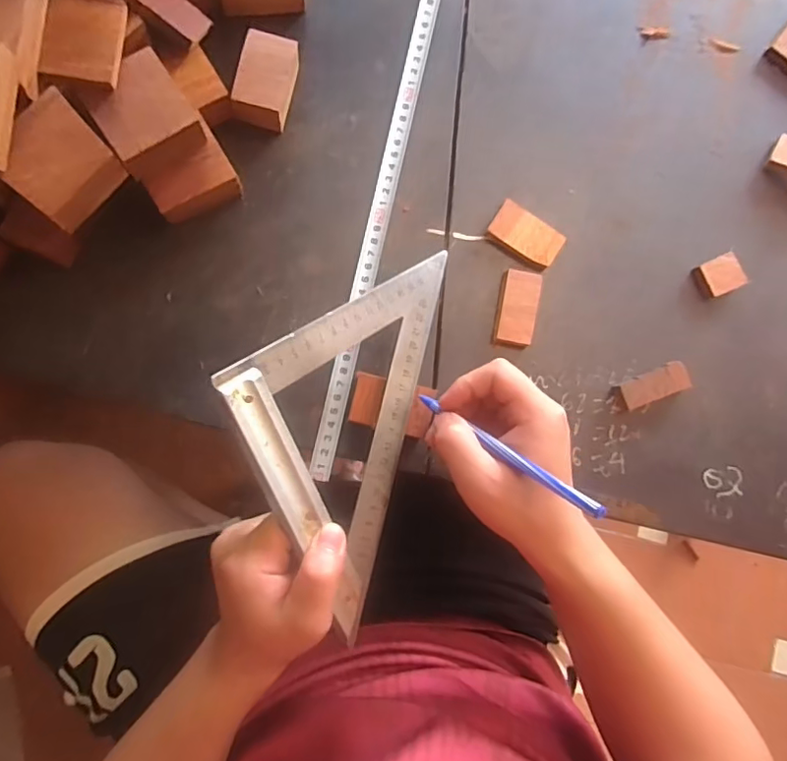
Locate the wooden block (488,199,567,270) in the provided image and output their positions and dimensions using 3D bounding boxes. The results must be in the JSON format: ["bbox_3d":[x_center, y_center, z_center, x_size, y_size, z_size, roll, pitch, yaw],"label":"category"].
[{"bbox_3d":[0.100,-0.109,0.418,0.053,0.011,0.032,34,81,-3],"label":"wooden block"}]

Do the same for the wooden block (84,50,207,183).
[{"bbox_3d":[-0.159,-0.170,0.359,0.056,0.031,0.064,-32,89,-7],"label":"wooden block"}]

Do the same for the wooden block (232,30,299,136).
[{"bbox_3d":[-0.092,-0.212,0.397,0.036,0.027,0.063,16,82,-6],"label":"wooden block"}]

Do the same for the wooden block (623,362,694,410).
[{"bbox_3d":[0.197,0.003,0.414,0.057,0.012,0.023,-18,87,-9],"label":"wooden block"}]

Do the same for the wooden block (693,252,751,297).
[{"bbox_3d":[0.254,-0.081,0.431,0.033,0.013,0.028,-23,87,-9],"label":"wooden block"}]

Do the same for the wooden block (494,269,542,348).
[{"bbox_3d":[0.092,-0.054,0.411,0.027,0.011,0.054,10,83,-6],"label":"wooden block"}]

